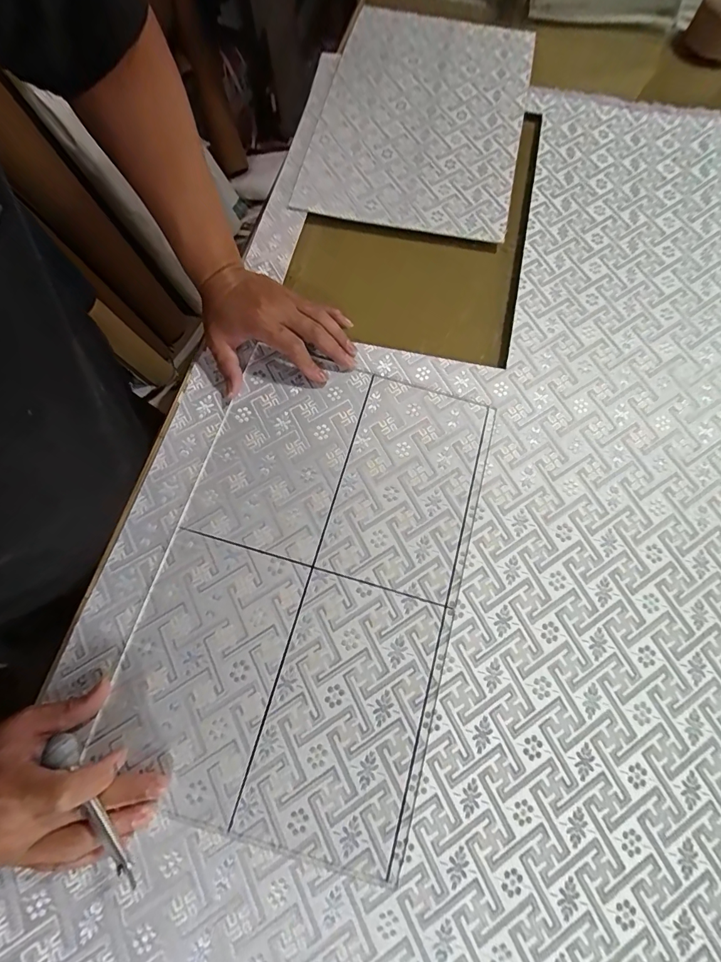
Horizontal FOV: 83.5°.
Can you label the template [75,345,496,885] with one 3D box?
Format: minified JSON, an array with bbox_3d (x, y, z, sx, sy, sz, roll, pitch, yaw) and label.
[{"bbox_3d":[-0.045,0.081,0.372,0.263,0.005,0.405,16,73,4],"label":"template"}]

